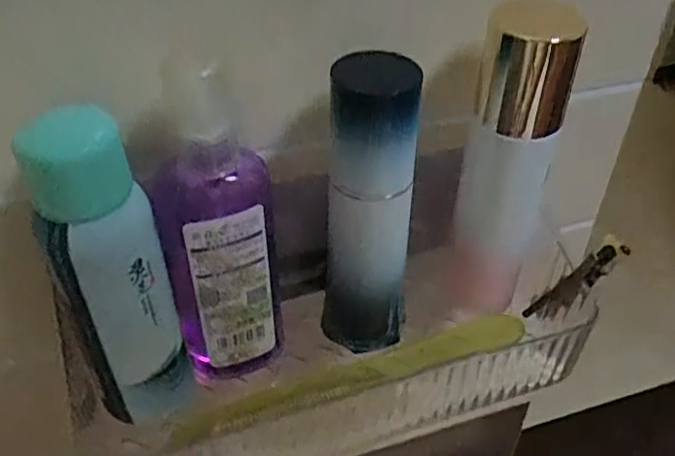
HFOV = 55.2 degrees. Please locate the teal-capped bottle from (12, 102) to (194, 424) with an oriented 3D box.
[{"bbox_3d":[-0.092,0.023,0.271,0.042,0.146,0.033,-10,41,-14],"label":"teal-capped bottle"}]

